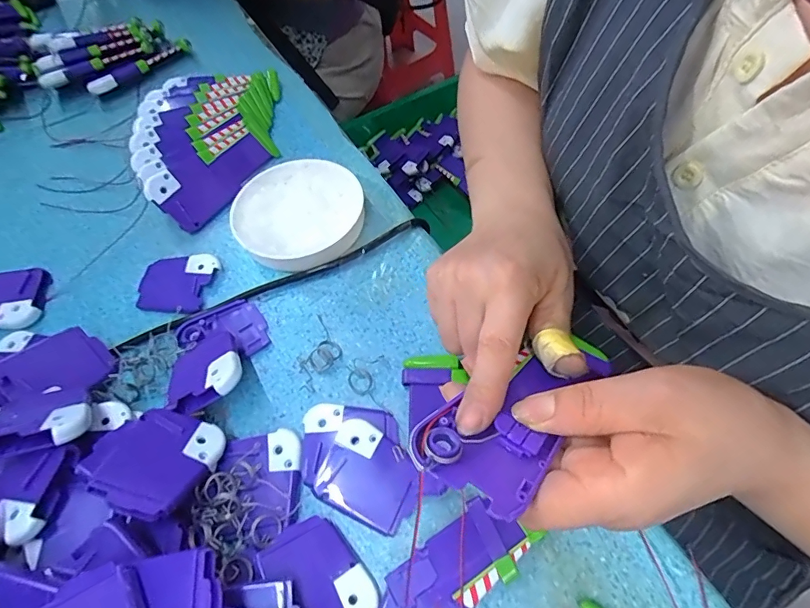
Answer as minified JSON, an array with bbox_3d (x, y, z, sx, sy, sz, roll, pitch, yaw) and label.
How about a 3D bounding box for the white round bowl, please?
[{"bbox_3d":[-0.087,-0.074,0.376,0.102,0.026,0.106,-2,59,3],"label":"white round bowl"}]

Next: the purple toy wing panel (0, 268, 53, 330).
[{"bbox_3d":[-0.324,-0.003,0.364,0.064,0.012,0.051,-6,59,1],"label":"purple toy wing panel"}]

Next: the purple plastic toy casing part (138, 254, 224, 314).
[{"bbox_3d":[-0.186,-0.019,0.365,0.058,0.008,0.051,7,60,9],"label":"purple plastic toy casing part"}]

